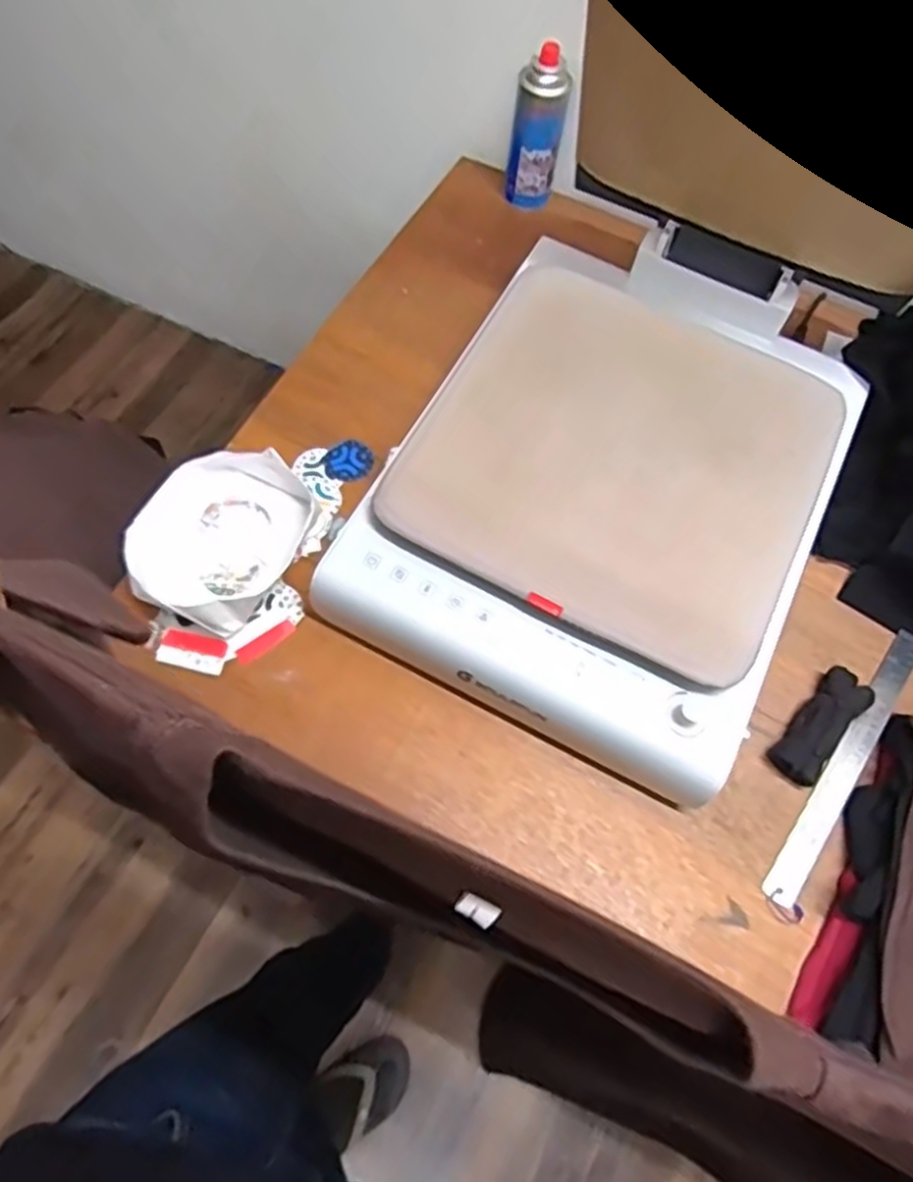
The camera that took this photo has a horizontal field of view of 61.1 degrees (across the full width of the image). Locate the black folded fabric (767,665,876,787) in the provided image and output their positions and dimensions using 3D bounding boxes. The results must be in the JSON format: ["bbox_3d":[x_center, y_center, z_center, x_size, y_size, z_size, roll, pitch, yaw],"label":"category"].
[{"bbox_3d":[0.361,0.135,0.762,0.048,0.030,0.124,40,70,13],"label":"black folded fabric"}]

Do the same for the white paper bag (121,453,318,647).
[{"bbox_3d":[-0.242,-0.057,0.812,0.160,0.057,0.203,26,67,7],"label":"white paper bag"}]

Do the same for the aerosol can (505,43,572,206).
[{"bbox_3d":[0.104,-0.585,0.990,0.063,0.182,0.048,11,66,1],"label":"aerosol can"}]

